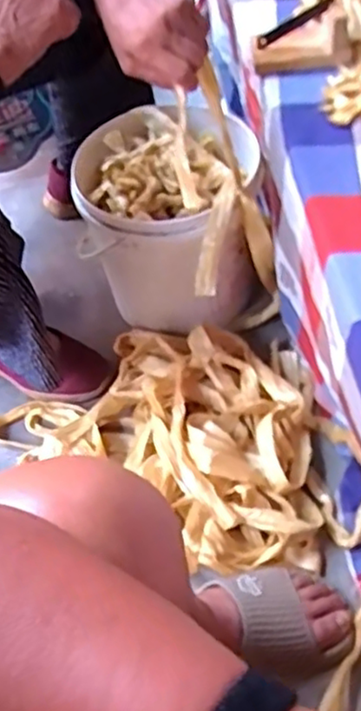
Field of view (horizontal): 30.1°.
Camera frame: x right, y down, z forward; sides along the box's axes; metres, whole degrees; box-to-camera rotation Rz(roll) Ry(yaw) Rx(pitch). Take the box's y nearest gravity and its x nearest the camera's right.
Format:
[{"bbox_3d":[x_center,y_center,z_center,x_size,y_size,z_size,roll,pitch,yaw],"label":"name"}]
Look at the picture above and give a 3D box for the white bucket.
[{"bbox_3d":[-0.012,-0.175,0.989,0.253,0.241,0.295,-9,54,0],"label":"white bucket"}]

